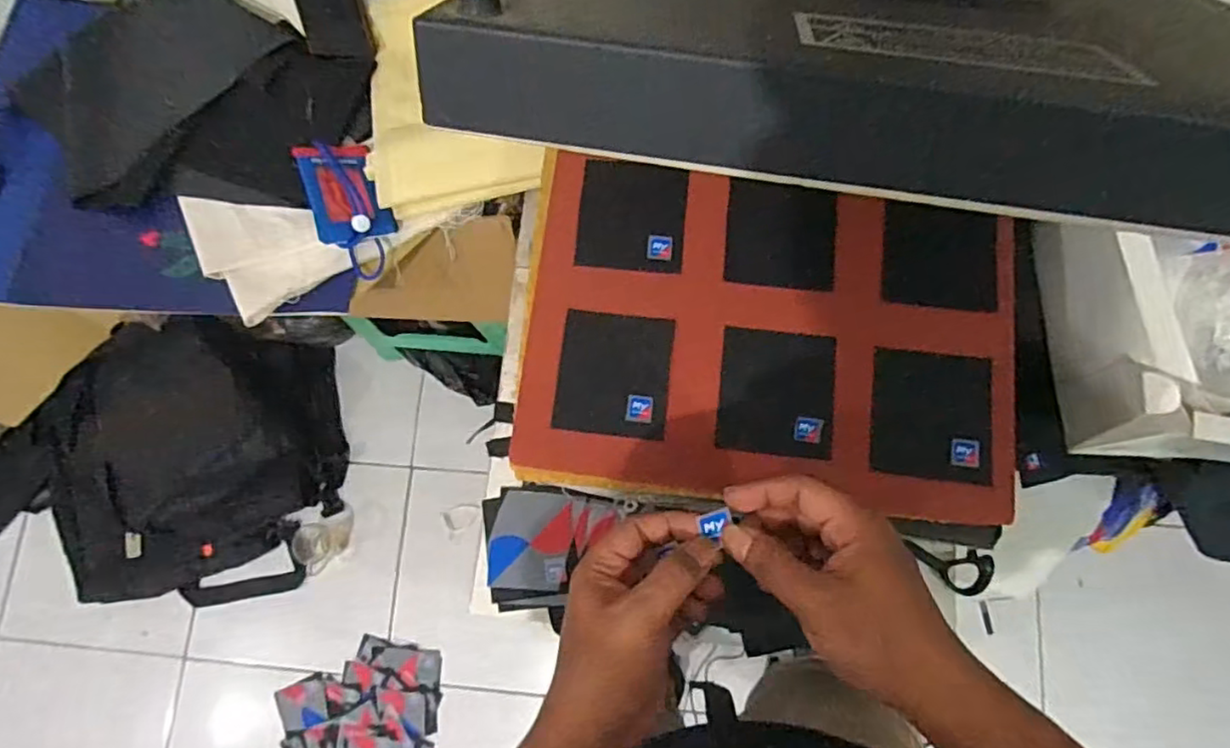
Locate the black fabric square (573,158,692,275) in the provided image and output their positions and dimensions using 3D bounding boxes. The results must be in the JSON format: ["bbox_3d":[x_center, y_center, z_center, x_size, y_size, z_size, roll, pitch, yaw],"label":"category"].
[{"bbox_3d":[0.014,-0.125,0.530,0.088,0.008,0.076,5,80,4],"label":"black fabric square"}]

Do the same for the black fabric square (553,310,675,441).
[{"bbox_3d":[0.000,0.000,0.512,0.088,0.004,0.098,6,79,5],"label":"black fabric square"}]

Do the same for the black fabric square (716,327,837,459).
[{"bbox_3d":[0.128,0.014,0.503,0.089,0.004,0.098,5,76,5],"label":"black fabric square"}]

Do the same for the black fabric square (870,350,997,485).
[{"bbox_3d":[0.248,0.032,0.495,0.090,0.004,0.096,7,81,7],"label":"black fabric square"}]

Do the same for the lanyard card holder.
[{"bbox_3d":[-0.278,-0.179,0.666,0.072,0.042,0.157,-19,79,0],"label":"lanyard card holder"}]

